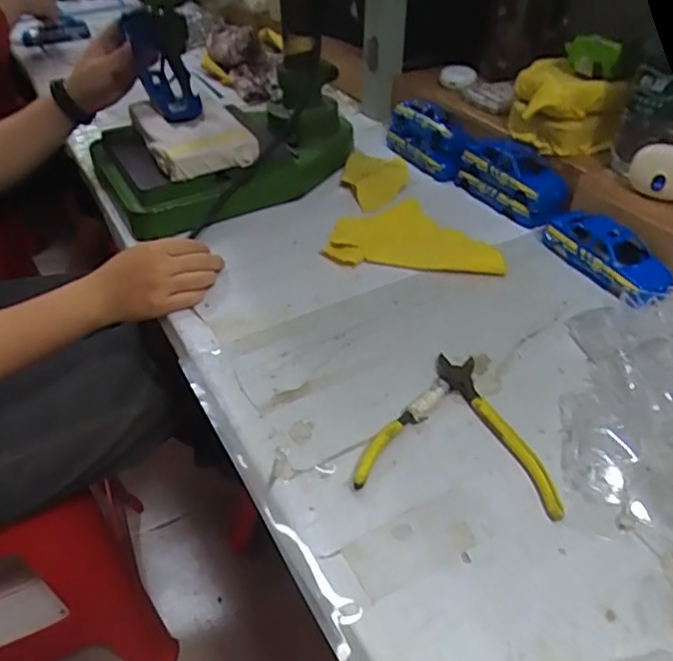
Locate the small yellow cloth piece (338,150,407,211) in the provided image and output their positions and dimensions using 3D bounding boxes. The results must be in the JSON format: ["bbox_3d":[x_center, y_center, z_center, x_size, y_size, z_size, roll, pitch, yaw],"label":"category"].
[{"bbox_3d":[0.046,-0.186,0.725,0.078,0.023,0.117,6,41,8],"label":"small yellow cloth piece"}]

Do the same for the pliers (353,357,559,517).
[{"bbox_3d":[0.088,0.066,0.429,0.129,0.013,0.134,6,41,8],"label":"pliers"}]

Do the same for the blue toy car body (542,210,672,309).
[{"bbox_3d":[0.263,-0.072,0.569,0.059,0.034,0.138,-12,42,-12],"label":"blue toy car body"}]

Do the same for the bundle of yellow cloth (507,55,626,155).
[{"bbox_3d":[0.244,-0.239,0.651,0.077,0.073,0.114,-23,45,-24],"label":"bundle of yellow cloth"}]

